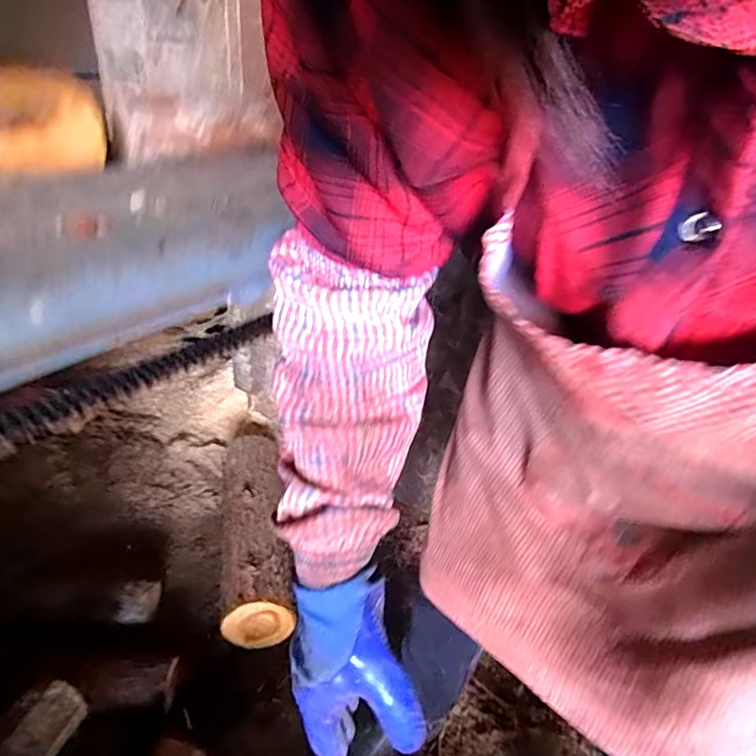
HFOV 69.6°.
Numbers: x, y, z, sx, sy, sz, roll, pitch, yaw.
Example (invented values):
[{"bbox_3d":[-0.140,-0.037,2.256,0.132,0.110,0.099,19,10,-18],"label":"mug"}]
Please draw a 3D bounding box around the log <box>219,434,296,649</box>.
[{"bbox_3d":[-0.280,0.335,1.215,0.127,0.159,0.487,-6,31,-12],"label":"log"}]

